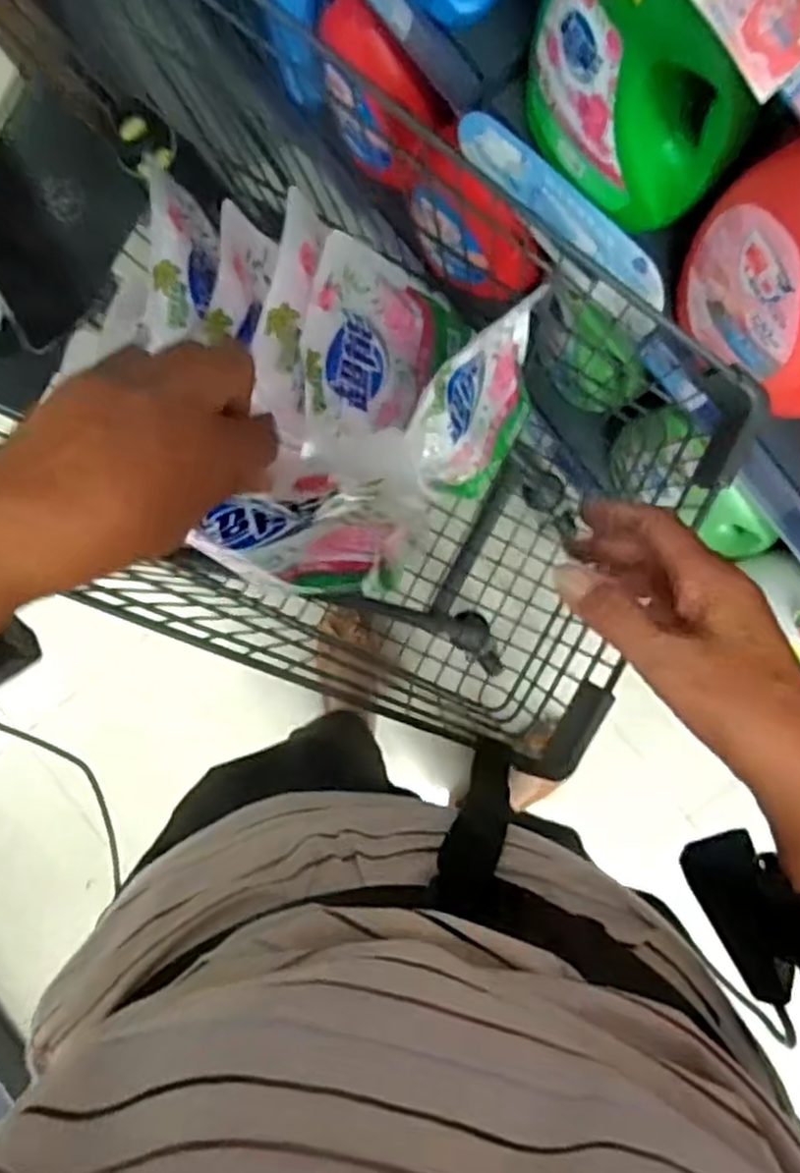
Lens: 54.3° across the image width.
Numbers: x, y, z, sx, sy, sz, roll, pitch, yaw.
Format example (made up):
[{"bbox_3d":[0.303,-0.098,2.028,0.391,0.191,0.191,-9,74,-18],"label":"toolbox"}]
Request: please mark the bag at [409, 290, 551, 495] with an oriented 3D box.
[{"bbox_3d":[0.070,-0.166,0.729,0.070,0.251,0.180,28,97,22],"label":"bag"}]

